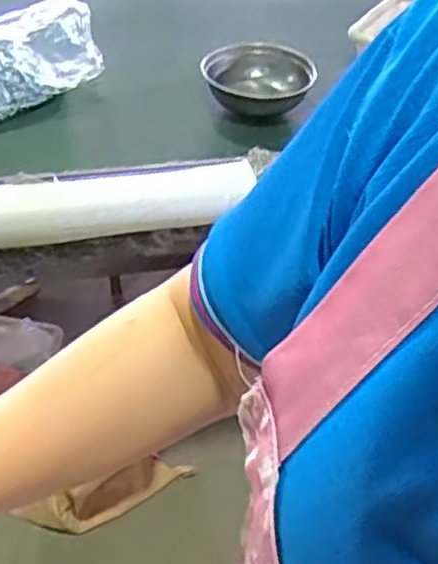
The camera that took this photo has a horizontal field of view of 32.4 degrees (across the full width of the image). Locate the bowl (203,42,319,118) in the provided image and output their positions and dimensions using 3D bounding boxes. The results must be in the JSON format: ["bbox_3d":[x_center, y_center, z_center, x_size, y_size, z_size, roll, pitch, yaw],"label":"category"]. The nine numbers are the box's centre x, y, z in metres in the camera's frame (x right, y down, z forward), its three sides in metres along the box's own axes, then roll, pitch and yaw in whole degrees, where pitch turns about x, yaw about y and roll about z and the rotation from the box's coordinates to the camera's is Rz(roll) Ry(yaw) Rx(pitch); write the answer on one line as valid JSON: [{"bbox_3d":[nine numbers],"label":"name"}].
[{"bbox_3d":[0.053,-0.267,1.054,0.142,0.084,0.146,1,45,-1],"label":"bowl"}]

